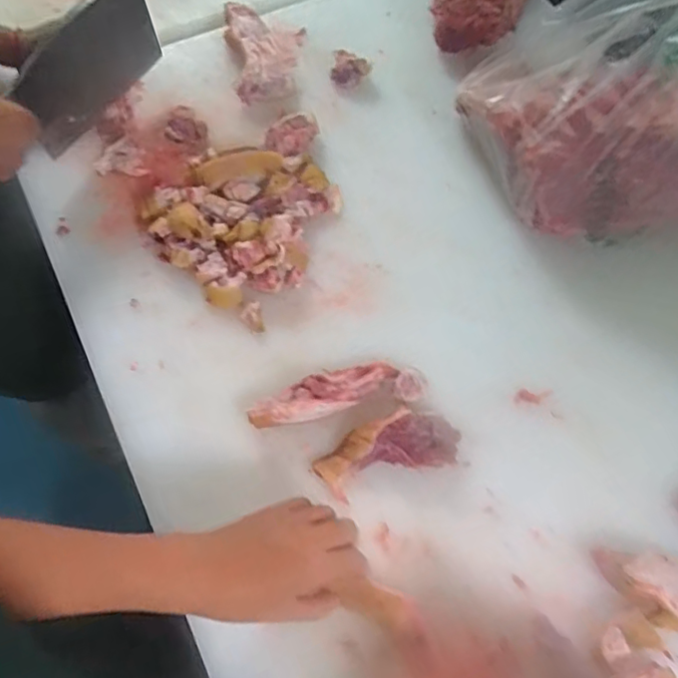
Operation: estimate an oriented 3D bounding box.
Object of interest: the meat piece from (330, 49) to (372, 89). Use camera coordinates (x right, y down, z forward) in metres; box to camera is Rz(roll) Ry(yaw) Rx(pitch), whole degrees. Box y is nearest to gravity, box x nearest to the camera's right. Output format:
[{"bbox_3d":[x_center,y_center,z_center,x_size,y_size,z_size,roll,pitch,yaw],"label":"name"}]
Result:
[{"bbox_3d":[0.016,-0.358,0.783,0.051,0.034,0.035,6,67,2],"label":"meat piece"}]

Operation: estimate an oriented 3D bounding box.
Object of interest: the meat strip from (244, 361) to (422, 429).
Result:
[{"bbox_3d":[-0.003,0.052,0.607,0.179,0.029,0.048,-11,68,-5],"label":"meat strip"}]

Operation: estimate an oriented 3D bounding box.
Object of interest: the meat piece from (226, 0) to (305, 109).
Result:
[{"bbox_3d":[-0.107,-0.382,0.789,0.103,0.034,0.148,6,67,2],"label":"meat piece"}]

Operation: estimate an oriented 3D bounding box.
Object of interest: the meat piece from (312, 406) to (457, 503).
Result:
[{"bbox_3d":[0.049,0.114,0.588,0.139,0.032,0.067,-22,69,-10],"label":"meat piece"}]

